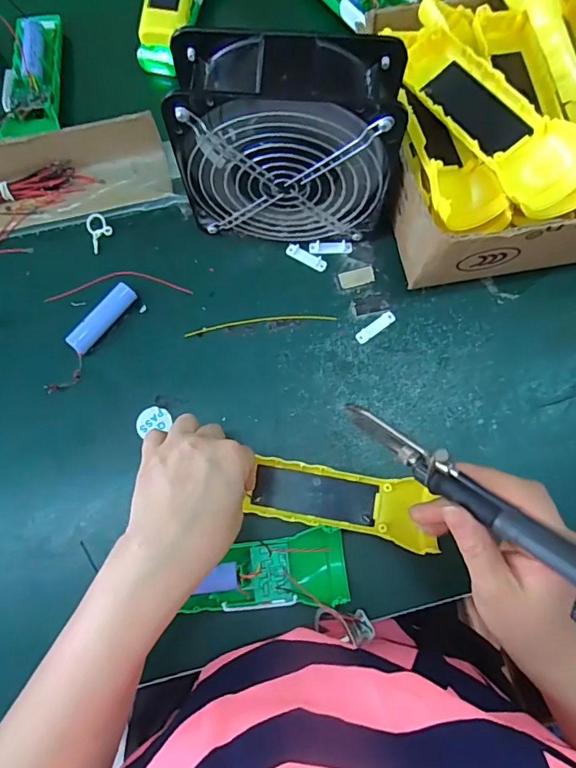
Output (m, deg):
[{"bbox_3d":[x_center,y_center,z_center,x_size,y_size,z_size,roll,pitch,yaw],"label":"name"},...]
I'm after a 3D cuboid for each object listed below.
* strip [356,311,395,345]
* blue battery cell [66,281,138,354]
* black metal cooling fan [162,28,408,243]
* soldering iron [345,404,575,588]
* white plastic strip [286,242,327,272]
[{"bbox_3d":[0.073,-0.048,0.400,0.038,0.004,0.011,-36,79,-7],"label":"strip"},{"bbox_3d":[-0.150,-0.053,0.395,0.018,0.017,0.065,36,80,8],"label":"blue battery cell"},{"bbox_3d":[0.003,-0.172,0.359,0.158,0.149,0.068,2,76,1],"label":"black metal cooling fan"},{"bbox_3d":[0.109,0.065,0.255,0.019,0.023,0.210,-48,52,-9],"label":"soldering iron"},{"bbox_3d":[0.016,-0.110,0.416,0.038,0.004,0.013,29,79,7],"label":"white plastic strip"}]

